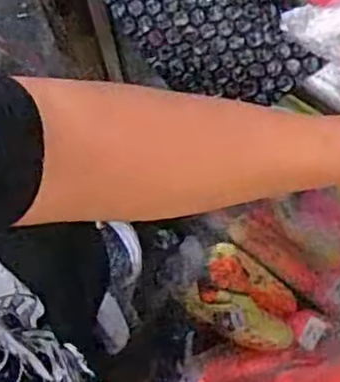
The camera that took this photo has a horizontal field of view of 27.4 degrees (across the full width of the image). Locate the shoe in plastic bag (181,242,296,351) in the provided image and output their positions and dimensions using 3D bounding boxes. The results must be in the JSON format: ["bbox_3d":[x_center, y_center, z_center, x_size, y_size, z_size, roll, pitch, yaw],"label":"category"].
[{"bbox_3d":[0.137,0.199,1.249,0.195,0.099,0.136,35,78,9],"label":"shoe in plastic bag"}]

